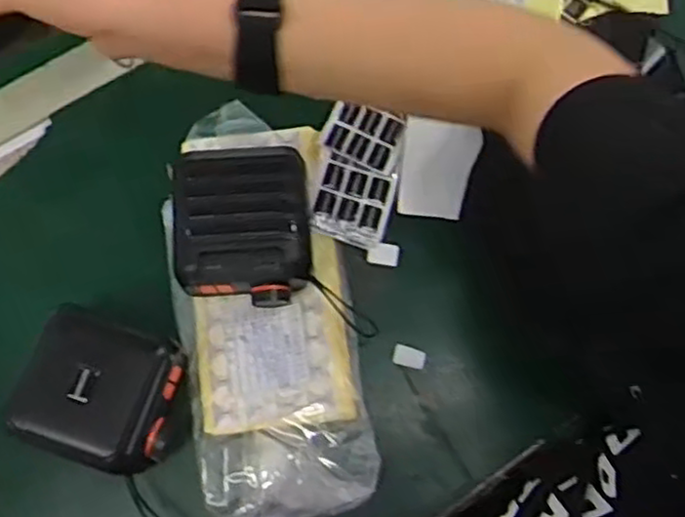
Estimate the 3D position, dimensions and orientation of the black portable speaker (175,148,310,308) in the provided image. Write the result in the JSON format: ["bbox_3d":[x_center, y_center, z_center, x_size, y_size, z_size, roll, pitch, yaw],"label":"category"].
[{"bbox_3d":[-0.065,-0.018,0.490,0.086,0.051,0.102,-5,75,-3],"label":"black portable speaker"}]

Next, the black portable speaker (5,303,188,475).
[{"bbox_3d":[-0.149,0.085,0.466,0.093,0.056,0.086,19,75,3],"label":"black portable speaker"}]

